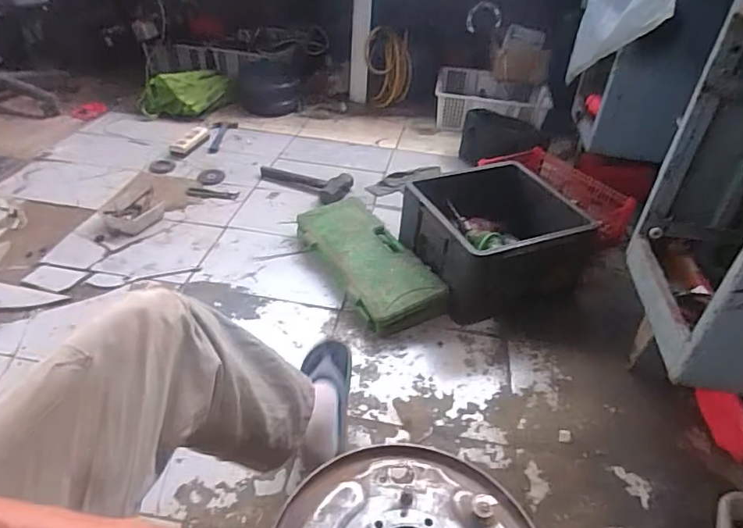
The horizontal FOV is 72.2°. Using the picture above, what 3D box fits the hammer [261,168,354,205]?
[{"bbox_3d":[-0.231,-0.294,1.772,0.362,0.069,0.149,22,40,22],"label":"hammer"}]

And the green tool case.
[{"bbox_3d":[-0.018,-0.012,1.364,0.204,0.085,0.500,-17,42,-26],"label":"green tool case"}]

